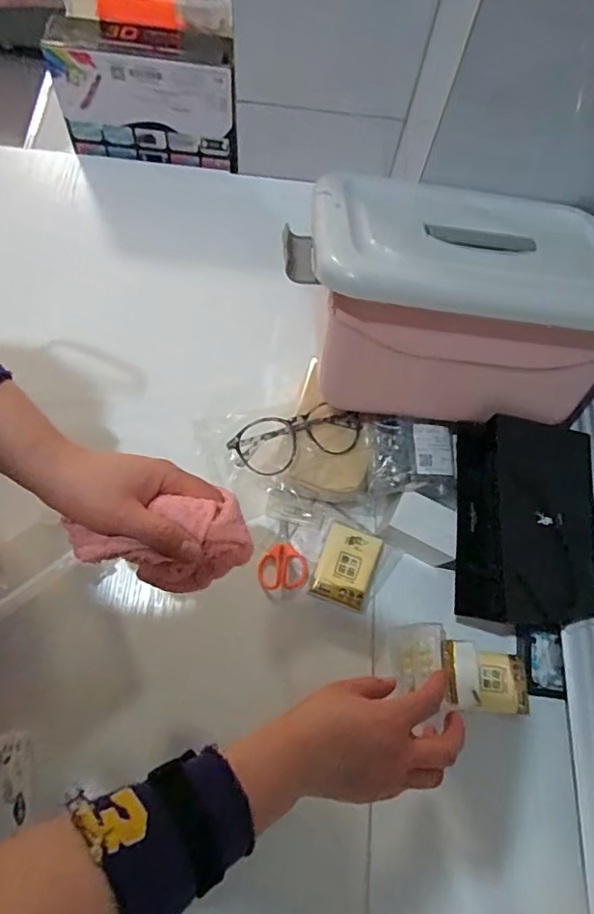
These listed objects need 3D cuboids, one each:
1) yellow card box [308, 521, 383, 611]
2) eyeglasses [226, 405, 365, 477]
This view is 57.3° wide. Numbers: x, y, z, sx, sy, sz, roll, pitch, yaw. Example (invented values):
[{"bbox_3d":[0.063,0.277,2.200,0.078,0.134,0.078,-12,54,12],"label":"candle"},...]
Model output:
[{"bbox_3d":[0.048,0.109,0.544,0.053,0.027,0.072,20,70,3],"label":"yellow card box"},{"bbox_3d":[0.001,-0.018,0.521,0.131,0.034,0.049,-17,73,-10],"label":"eyeglasses"}]

